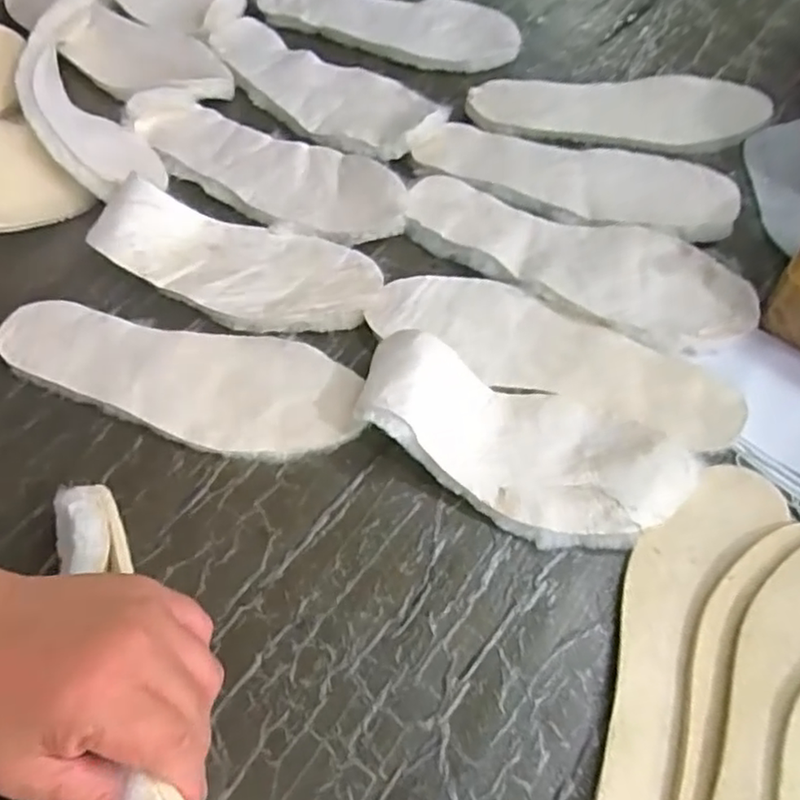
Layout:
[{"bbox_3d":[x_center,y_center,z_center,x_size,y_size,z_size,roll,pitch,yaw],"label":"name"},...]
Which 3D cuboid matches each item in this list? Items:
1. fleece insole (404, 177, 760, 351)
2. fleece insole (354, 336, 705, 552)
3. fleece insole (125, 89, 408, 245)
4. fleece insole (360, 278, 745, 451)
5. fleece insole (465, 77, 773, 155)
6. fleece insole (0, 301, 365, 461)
[{"bbox_3d":[0.132,-0.110,0.512,0.274,0.014,0.096,20,62,11],"label":"fleece insole"},{"bbox_3d":[0.076,0.020,0.422,0.221,0.045,0.101,27,64,15],"label":"fleece insole"},{"bbox_3d":[-0.123,-0.205,0.568,0.273,0.018,0.098,21,62,12],"label":"fleece insole"},{"bbox_3d":[0.110,-0.039,0.476,0.263,0.009,0.088,20,62,12],"label":"fleece insole"},{"bbox_3d":[0.202,-0.275,0.610,0.268,0.015,0.087,6,60,4],"label":"fleece insole"},{"bbox_3d":[-0.160,-0.017,0.466,0.263,0.009,0.091,9,61,5],"label":"fleece insole"}]

